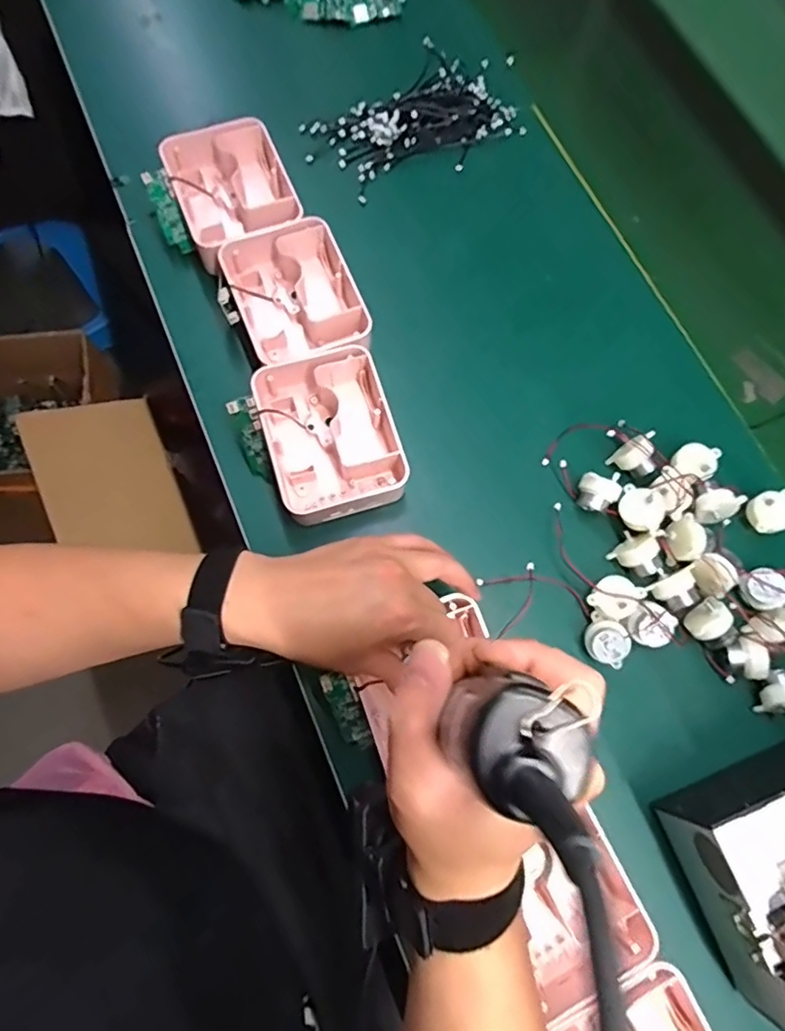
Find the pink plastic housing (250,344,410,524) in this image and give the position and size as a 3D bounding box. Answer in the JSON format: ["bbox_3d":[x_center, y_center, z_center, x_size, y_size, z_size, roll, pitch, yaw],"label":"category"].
[{"bbox_3d":[-0.050,-0.065,0.471,0.100,0.037,0.129,-15,74,-9],"label":"pink plastic housing"}]

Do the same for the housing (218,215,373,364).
[{"bbox_3d":[-0.084,-0.187,0.508,0.105,0.040,0.135,-22,75,-11],"label":"housing"}]

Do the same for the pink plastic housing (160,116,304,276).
[{"bbox_3d":[-0.146,-0.295,0.541,0.100,0.042,0.132,-22,75,-11],"label":"pink plastic housing"}]

